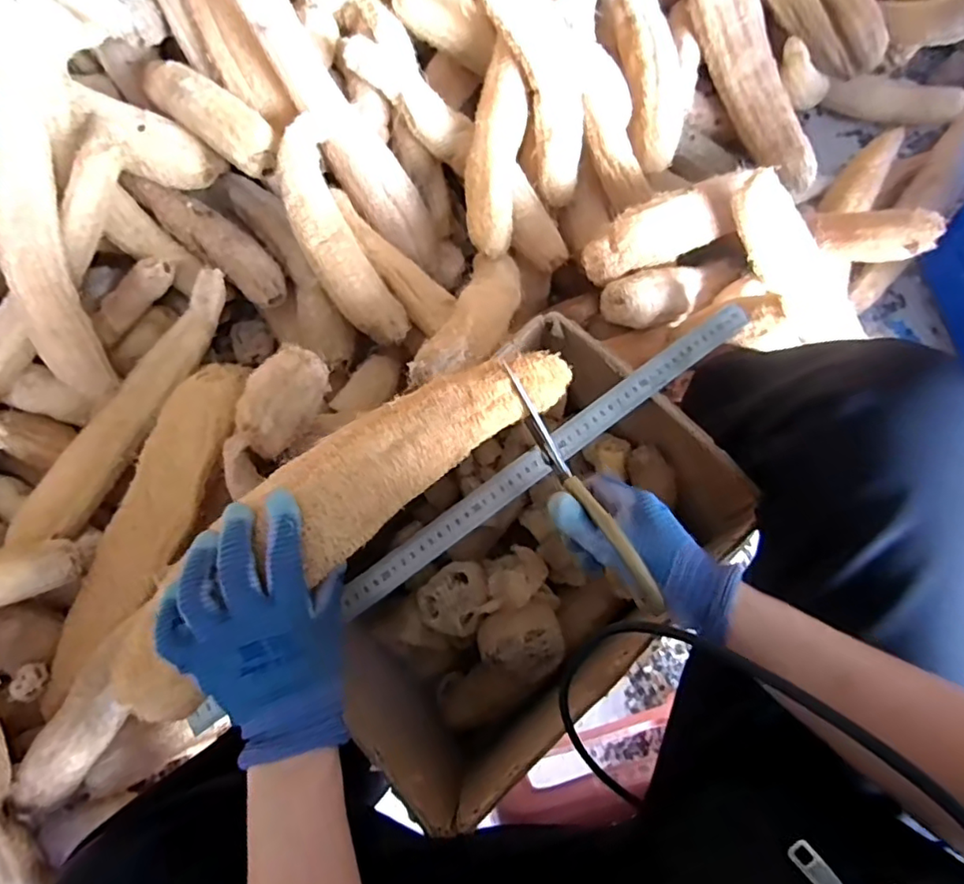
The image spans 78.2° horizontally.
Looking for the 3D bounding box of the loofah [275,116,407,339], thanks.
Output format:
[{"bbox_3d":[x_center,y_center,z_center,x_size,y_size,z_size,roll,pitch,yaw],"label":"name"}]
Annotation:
[{"bbox_3d":[-0.183,-0.253,0.730,0.087,0.059,0.291,-27,97,-6],"label":"loofah"}]

